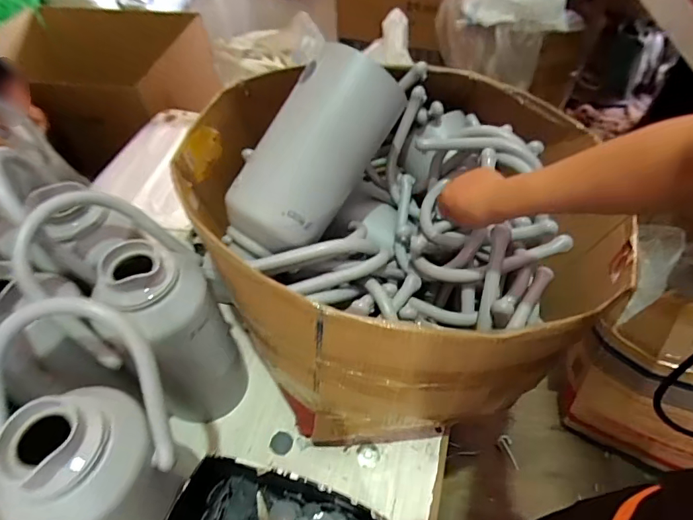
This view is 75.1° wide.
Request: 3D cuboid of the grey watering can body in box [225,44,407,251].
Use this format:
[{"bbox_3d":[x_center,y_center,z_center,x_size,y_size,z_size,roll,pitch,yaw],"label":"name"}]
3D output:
[{"bbox_3d":[-0.052,-0.157,0.676,0.132,0.124,0.303,32,85,24],"label":"grey watering can body in box"}]

